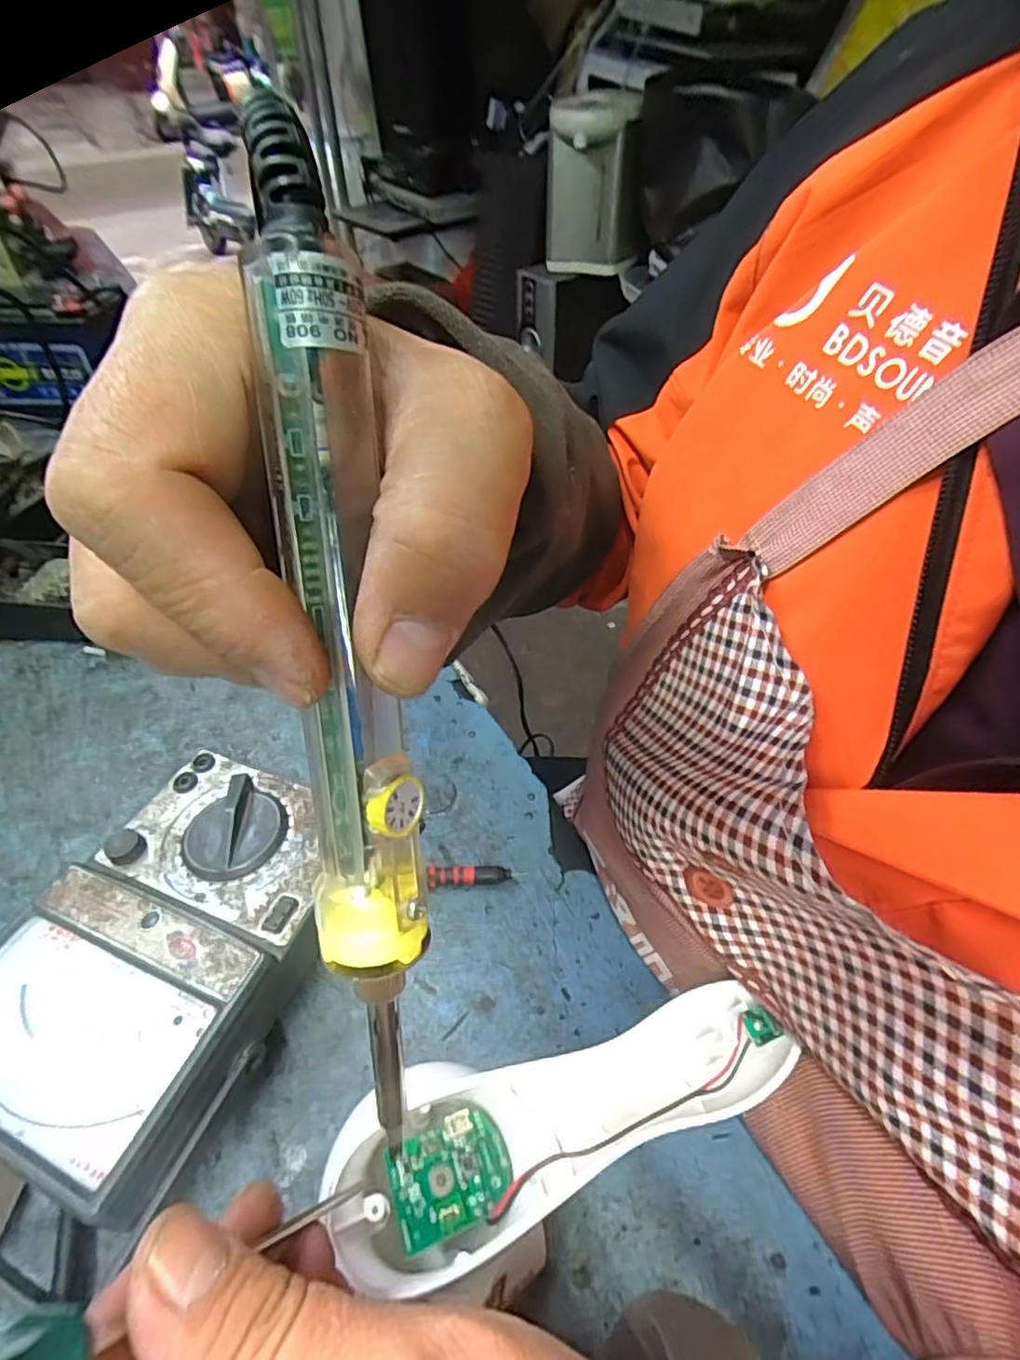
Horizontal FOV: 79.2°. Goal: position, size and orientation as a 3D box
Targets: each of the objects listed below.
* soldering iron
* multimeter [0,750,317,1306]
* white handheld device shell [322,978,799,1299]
[{"bbox_3d":[-0.033,0.002,0.127,0.021,0.199,0.020,-4,15,-4],"label":"soldering iron"},{"bbox_3d":[-0.149,0.126,0.263,0.117,0.058,0.184,18,50,15],"label":"multimeter"},{"bbox_3d":[0.020,0.148,0.209,0.157,0.039,0.052,-12,49,-11],"label":"white handheld device shell"}]

